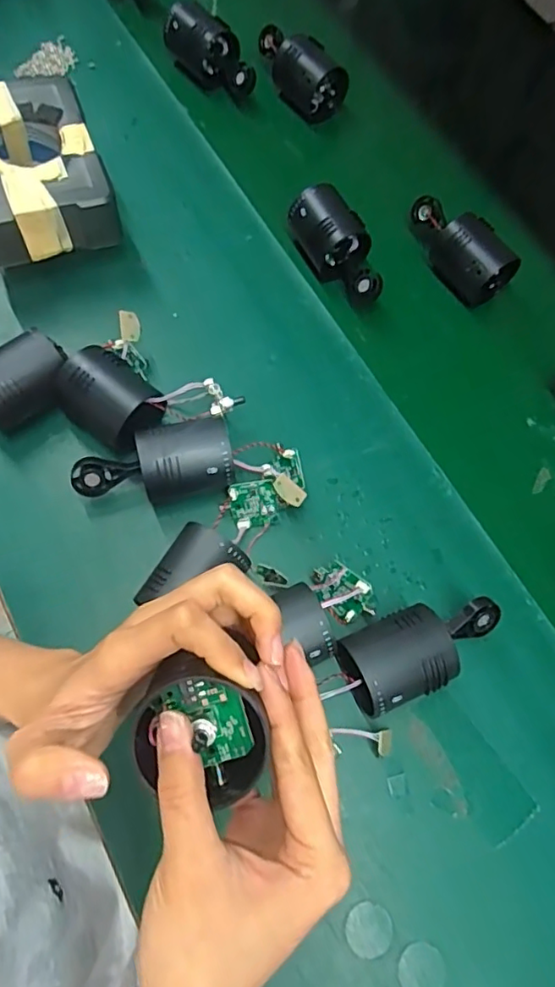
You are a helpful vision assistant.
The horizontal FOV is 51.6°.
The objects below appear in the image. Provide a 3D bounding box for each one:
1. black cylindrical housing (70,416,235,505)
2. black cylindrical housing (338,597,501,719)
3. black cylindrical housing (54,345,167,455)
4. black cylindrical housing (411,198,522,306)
[{"bbox_3d":[-0.092,-0.017,0.424,0.113,0.054,0.052,-14,71,-11],"label":"black cylindrical housing"},{"bbox_3d":[0.100,0.106,0.397,0.119,0.054,0.055,-19,72,-13],"label":"black cylindrical housing"},{"bbox_3d":[-0.126,-0.066,0.441,0.075,0.061,0.056,40,70,10],"label":"black cylindrical housing"},{"bbox_3d":[0.170,-0.237,0.549,0.051,0.051,0.121,-41,78,-19],"label":"black cylindrical housing"}]

